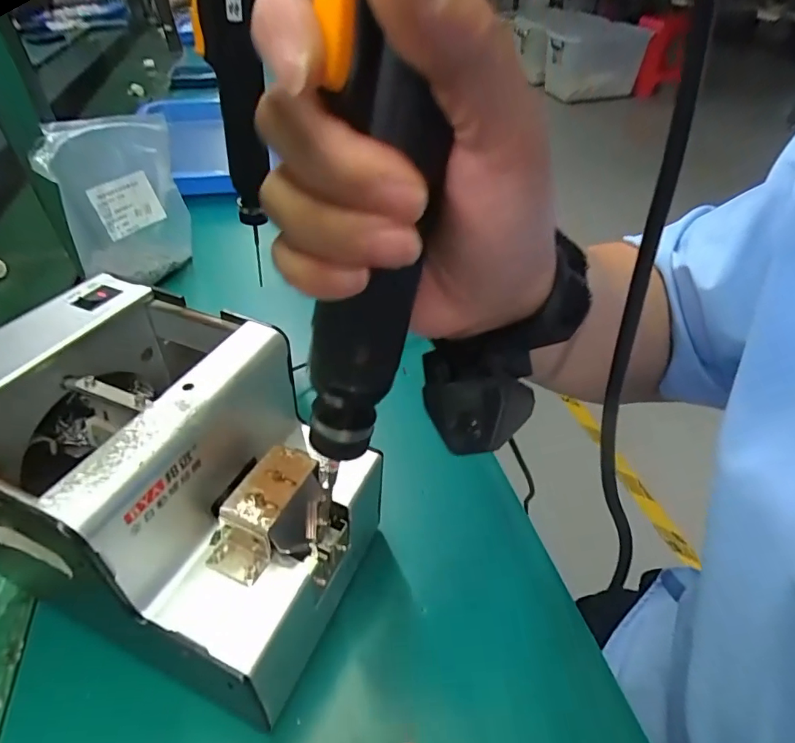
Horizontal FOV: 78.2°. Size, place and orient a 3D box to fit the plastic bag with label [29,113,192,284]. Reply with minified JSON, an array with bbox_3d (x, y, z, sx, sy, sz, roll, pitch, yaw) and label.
[{"bbox_3d":[-0.289,-0.177,0.517,0.030,0.160,0.131,8,30,33],"label":"plastic bag with label"}]

